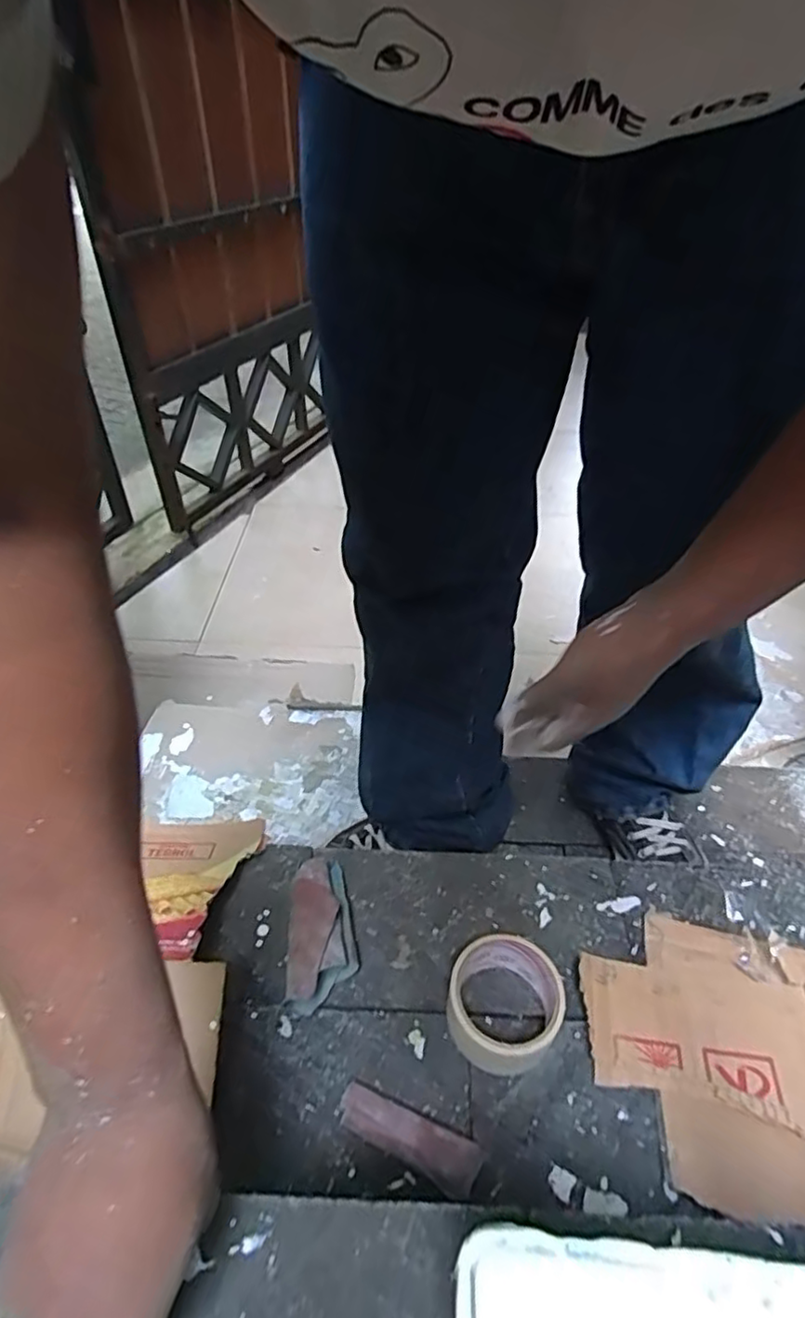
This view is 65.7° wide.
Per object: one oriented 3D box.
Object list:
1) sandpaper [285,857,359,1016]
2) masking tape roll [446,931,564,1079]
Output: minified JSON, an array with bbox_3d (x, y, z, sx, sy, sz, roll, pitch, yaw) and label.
[{"bbox_3d":[-0.074,0.237,0.554,0.059,0.040,0.132,-3,44,-6],"label":"sandpaper"},{"bbox_3d":[0.083,0.276,0.507,0.088,0.055,0.093,1,44,-1],"label":"masking tape roll"}]

